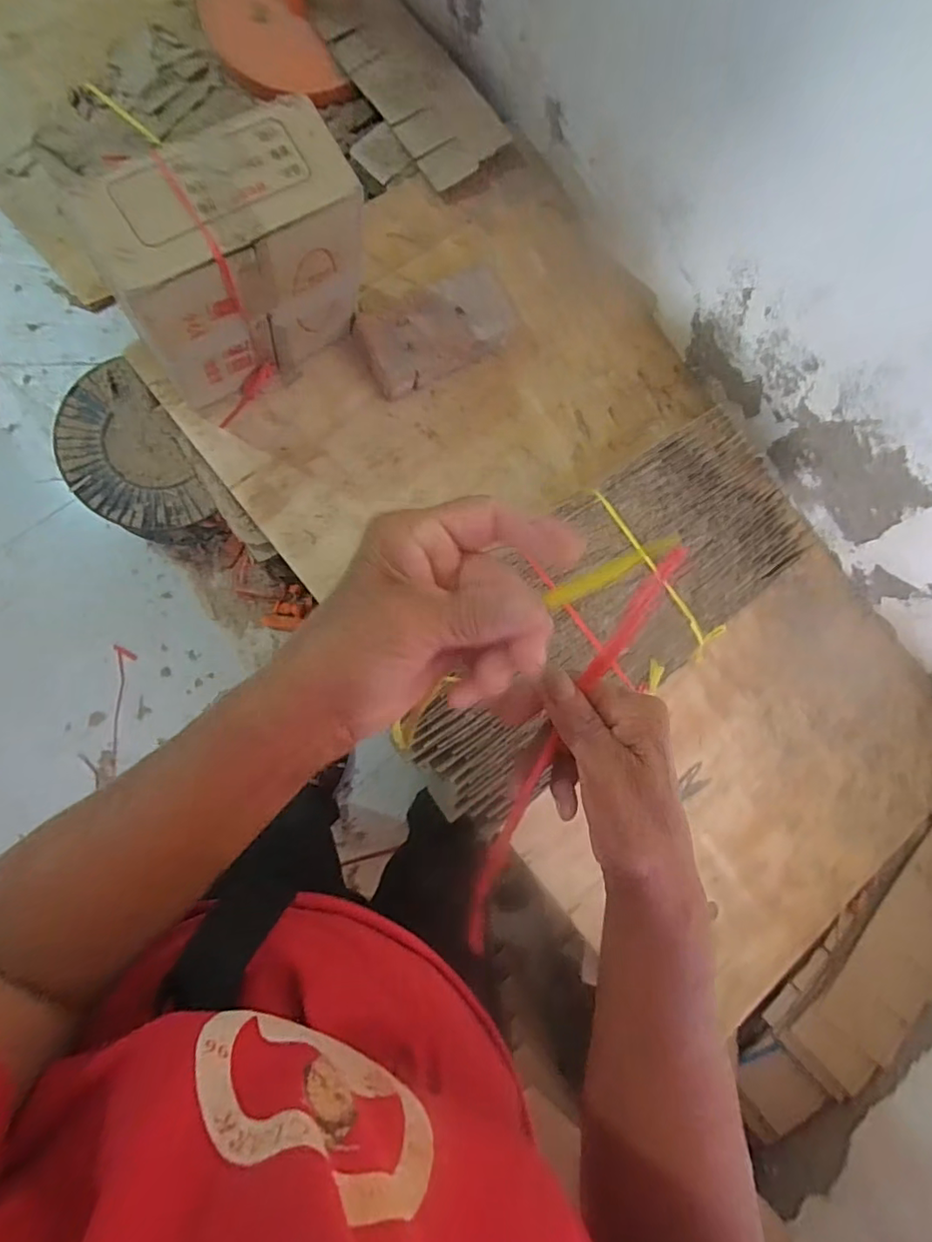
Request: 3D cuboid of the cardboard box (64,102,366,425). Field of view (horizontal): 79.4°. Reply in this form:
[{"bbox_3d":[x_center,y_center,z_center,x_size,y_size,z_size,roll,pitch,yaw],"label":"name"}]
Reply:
[{"bbox_3d":[-0.270,-0.423,0.694,0.267,0.282,0.116,-36,92,-9],"label":"cardboard box"}]

